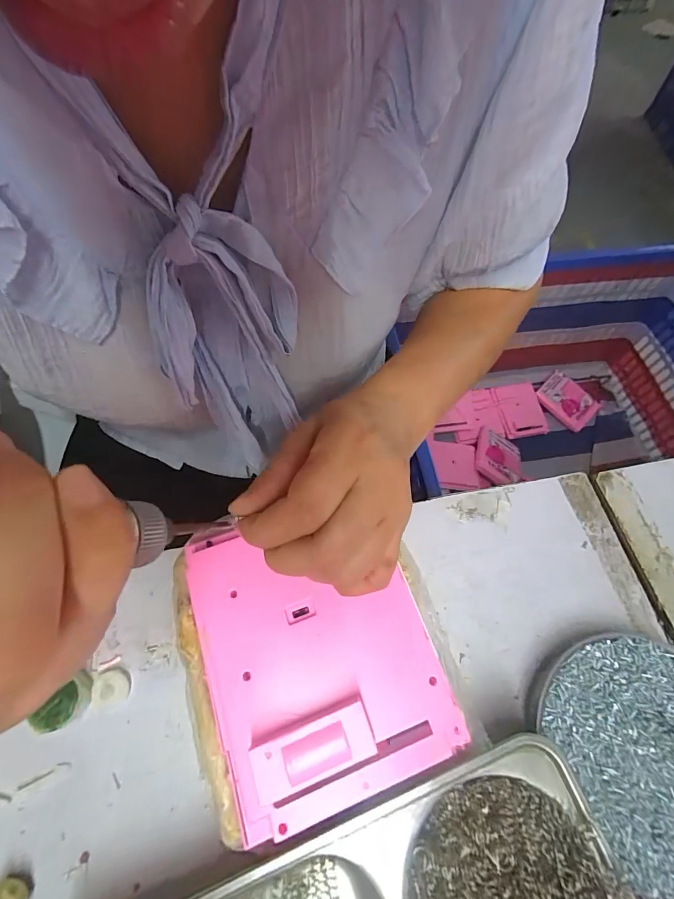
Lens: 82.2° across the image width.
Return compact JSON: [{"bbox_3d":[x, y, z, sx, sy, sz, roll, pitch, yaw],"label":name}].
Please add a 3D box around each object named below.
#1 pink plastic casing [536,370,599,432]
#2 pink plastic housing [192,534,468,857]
[{"bbox_3d":[0.676,-0.146,1.129,0.111,0.026,0.158,-40,71,-19],"label":"pink plastic casing"},{"bbox_3d":[-0.012,0.111,0.224,0.124,0.024,0.152,-18,65,-10],"label":"pink plastic housing"}]

